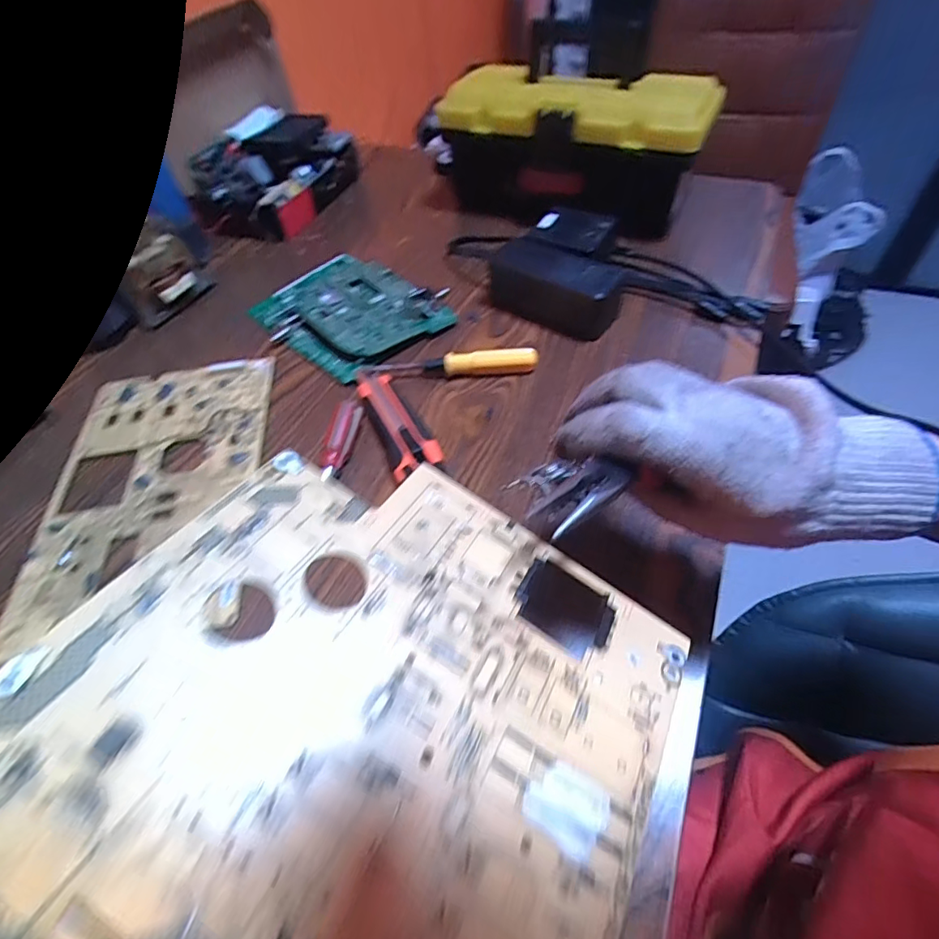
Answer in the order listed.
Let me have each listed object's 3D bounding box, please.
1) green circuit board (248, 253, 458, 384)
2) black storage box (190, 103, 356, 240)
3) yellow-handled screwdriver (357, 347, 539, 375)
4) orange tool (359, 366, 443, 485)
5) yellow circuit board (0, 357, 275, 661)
[{"bbox_3d":[-0.129,-0.174,0.544,0.199,0.022,0.146,36,64,27],"label":"green circuit board"},{"bbox_3d":[-0.247,-0.397,0.678,0.146,0.082,0.223,26,60,22],"label":"black storage box"},{"bbox_3d":[-0.021,-0.099,0.477,0.165,0.022,0.017,-2,53,4],"label":"yellow-handled screwdriver"},{"bbox_3d":[-0.064,-0.044,0.439,0.039,0.018,0.133,-22,55,-11],"label":"orange tool"},{"bbox_3d":[-0.259,0.006,0.423,0.167,0.007,0.261,-9,53,-2],"label":"yellow circuit board"}]

